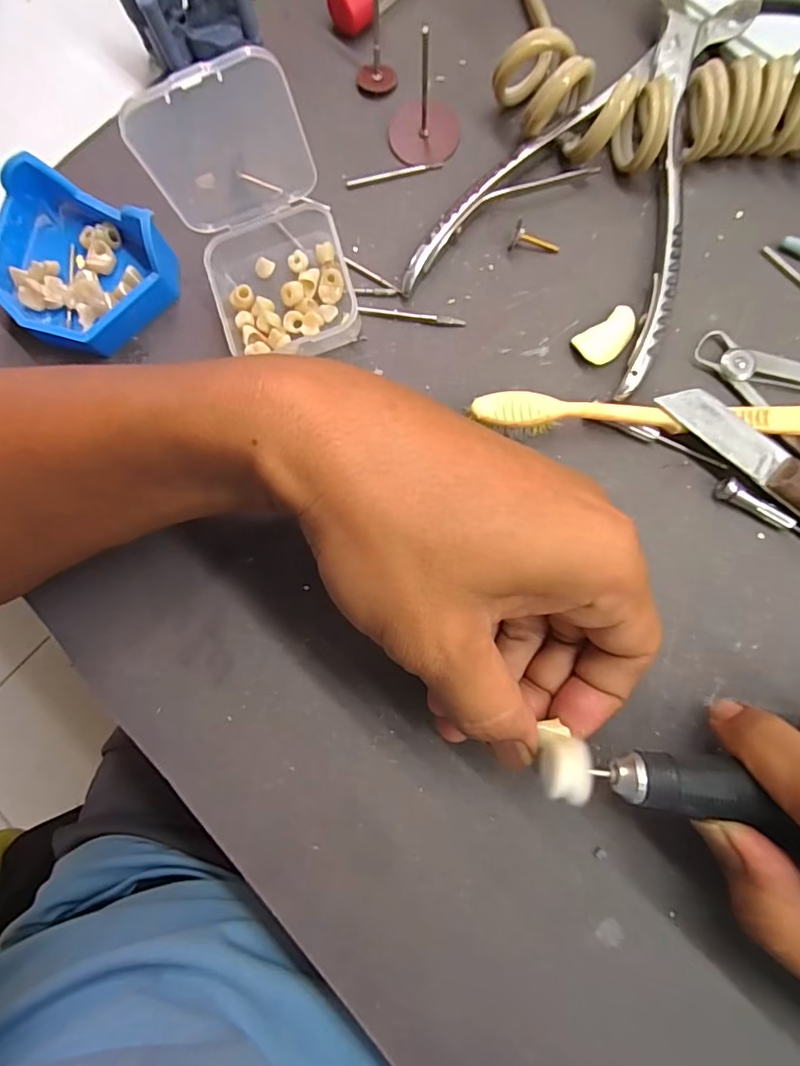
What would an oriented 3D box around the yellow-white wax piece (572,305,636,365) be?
[{"bbox_3d":[0.086,-0.081,0.214,0.026,0.004,0.015,-36,83,-1],"label":"yellow-white wax piece"}]

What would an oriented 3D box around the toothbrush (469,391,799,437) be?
[{"bbox_3d":[0.121,-0.045,0.203,0.183,0.017,0.014,1,84,4],"label":"toothbrush"}]

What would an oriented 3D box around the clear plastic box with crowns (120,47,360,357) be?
[{"bbox_3d":[-0.066,-0.140,0.222,0.067,0.029,0.133,-20,83,1],"label":"clear plastic box with crowns"}]

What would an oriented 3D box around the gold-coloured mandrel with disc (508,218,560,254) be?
[{"bbox_3d":[0.058,-0.124,0.223,0.021,0.009,0.007,12,85,-10],"label":"gold-coloured mandrel with disc"}]

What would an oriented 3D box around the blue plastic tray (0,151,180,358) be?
[{"bbox_3d":[-0.142,-0.116,0.227,0.080,0.024,0.065,30,87,6],"label":"blue plastic tray"}]

